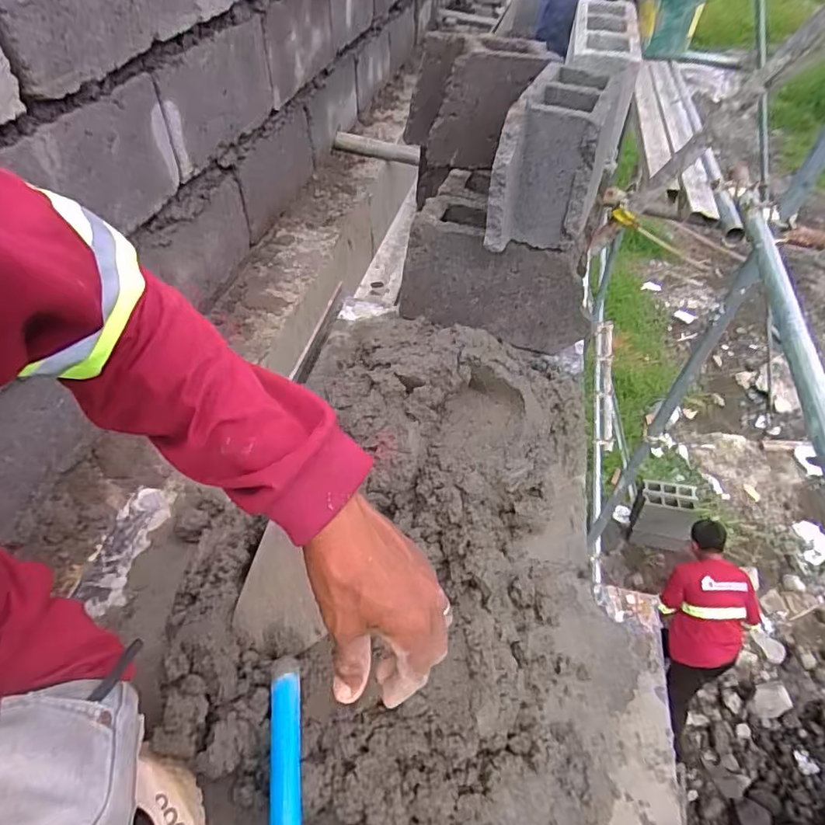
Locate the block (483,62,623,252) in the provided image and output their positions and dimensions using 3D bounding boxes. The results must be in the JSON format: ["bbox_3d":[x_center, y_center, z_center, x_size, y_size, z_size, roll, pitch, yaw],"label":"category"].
[{"bbox_3d":[0.220,-0.387,0.845,0.139,0.190,0.306,17,49,13],"label":"block"}]

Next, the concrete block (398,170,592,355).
[{"bbox_3d":[0.161,-0.254,0.972,0.323,0.193,0.170,14,49,11],"label":"concrete block"}]

